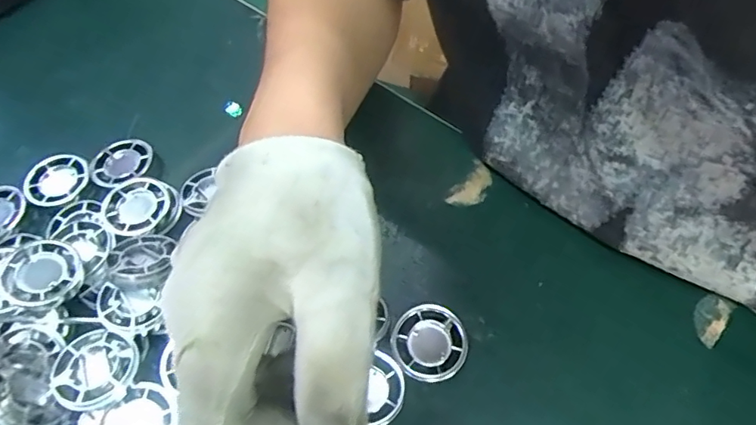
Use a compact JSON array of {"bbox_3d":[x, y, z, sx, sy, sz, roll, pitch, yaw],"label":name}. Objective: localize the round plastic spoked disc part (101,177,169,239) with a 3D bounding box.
[{"bbox_3d":[-0.144,-0.004,0.320,0.042,0.010,0.038,27,67,17],"label":"round plastic spoked disc part"}]

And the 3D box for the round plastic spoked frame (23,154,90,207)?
[{"bbox_3d":[-0.203,-0.021,0.338,0.034,0.009,0.037,-2,62,3],"label":"round plastic spoked frame"}]

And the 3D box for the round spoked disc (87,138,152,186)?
[{"bbox_3d":[-0.166,-0.032,0.343,0.039,0.012,0.039,-2,62,3],"label":"round spoked disc"}]

